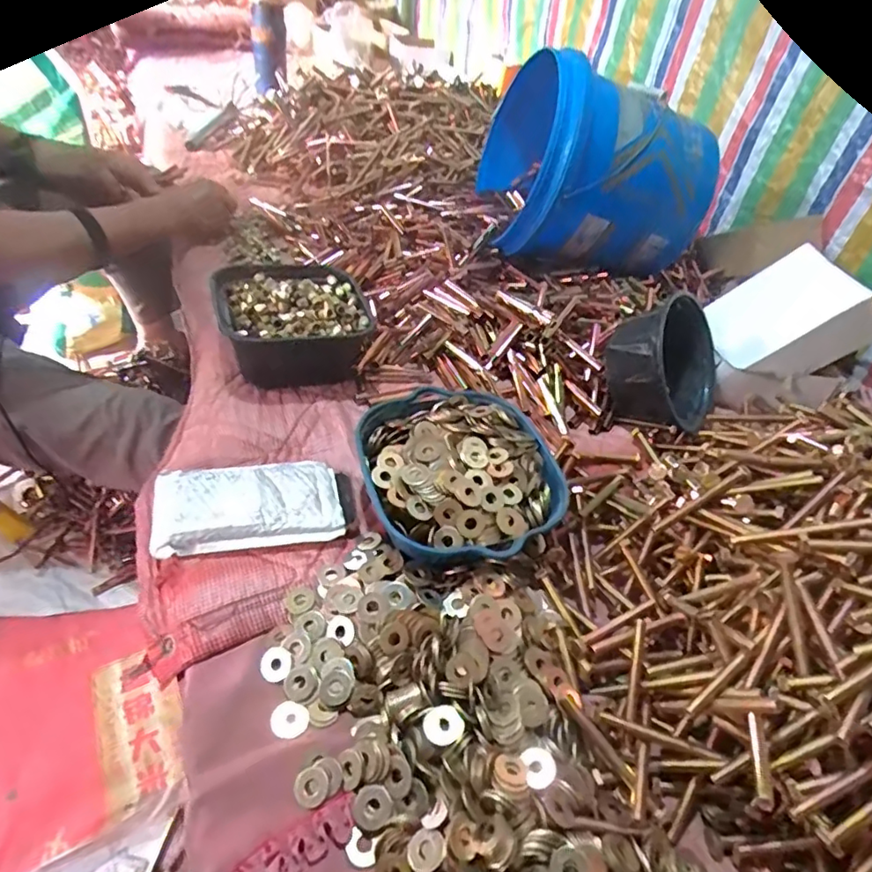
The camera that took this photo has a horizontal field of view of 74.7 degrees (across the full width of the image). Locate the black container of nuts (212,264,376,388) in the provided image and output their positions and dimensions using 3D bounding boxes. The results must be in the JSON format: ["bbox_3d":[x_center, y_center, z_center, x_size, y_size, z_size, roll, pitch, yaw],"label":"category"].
[{"bbox_3d":[-0.169,-0.138,0.695,0.167,0.079,0.176,-13,50,-23],"label":"black container of nuts"}]

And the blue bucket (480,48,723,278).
[{"bbox_3d":[0.242,-0.398,0.864,0.274,0.241,0.274,12,40,-15],"label":"blue bucket"}]

